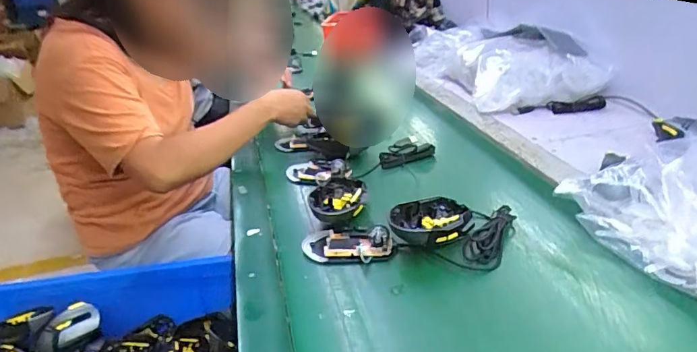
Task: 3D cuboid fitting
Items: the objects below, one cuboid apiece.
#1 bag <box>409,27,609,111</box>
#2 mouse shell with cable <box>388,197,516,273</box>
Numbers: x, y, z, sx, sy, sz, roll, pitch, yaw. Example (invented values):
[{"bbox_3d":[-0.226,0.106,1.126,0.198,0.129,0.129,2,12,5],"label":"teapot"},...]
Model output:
[{"bbox_3d":[0.331,-0.273,1.079,0.233,0.132,0.466,-7,23,-13],"label":"bag"},{"bbox_3d":[0.124,0.061,0.569,0.139,0.047,0.110,7,24,19],"label":"mouse shell with cable"}]

